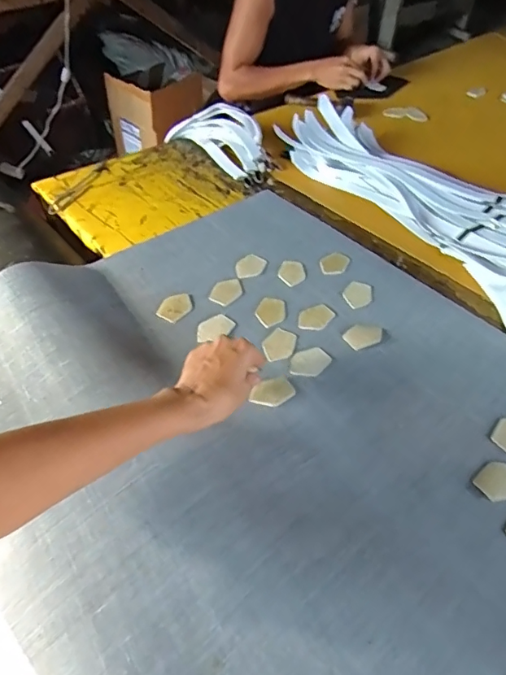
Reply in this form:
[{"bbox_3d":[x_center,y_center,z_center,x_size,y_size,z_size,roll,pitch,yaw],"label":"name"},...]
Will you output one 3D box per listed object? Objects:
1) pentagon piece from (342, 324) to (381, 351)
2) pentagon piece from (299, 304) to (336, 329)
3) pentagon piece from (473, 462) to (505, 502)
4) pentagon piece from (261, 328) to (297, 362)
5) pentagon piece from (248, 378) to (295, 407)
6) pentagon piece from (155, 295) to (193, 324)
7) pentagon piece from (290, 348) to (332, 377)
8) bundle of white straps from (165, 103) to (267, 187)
[{"bbox_3d":[0.146,-0.003,0.651,0.053,0.004,0.038,-23,52,-22],"label":"pentagon piece"},{"bbox_3d":[0.086,-0.029,0.669,0.038,0.004,0.058,31,52,24],"label":"pentagon piece"},{"bbox_3d":[0.260,0.150,0.516,0.052,0.004,0.038,-31,55,-28],"label":"pentagon piece"},{"bbox_3d":[0.035,0.009,0.633,0.039,0.004,0.056,30,52,24],"label":"pentagon piece"},{"bbox_3d":[0.024,0.066,0.573,0.055,0.010,0.032,-29,54,-27],"label":"pentagon piece"},{"bbox_3d":[-0.105,-0.041,0.668,0.034,0.008,0.055,23,49,18],"label":"pentagon piece"},{"bbox_3d":[0.071,0.030,0.615,0.040,0.004,0.055,31,52,24],"label":"pentagon piece"},{"bbox_3d":[-0.059,-0.397,0.966,0.107,0.065,0.265,-32,57,-26],"label":"bundle of white straps"}]

